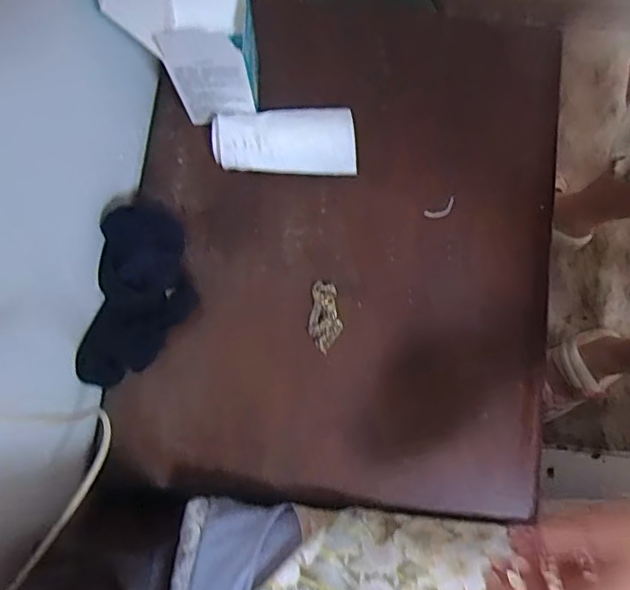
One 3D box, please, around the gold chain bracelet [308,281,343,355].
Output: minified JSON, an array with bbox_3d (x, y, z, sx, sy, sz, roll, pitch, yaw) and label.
[{"bbox_3d":[0.010,0.019,0.502,0.028,0.008,0.061,5,81,0],"label":"gold chain bracelet"}]

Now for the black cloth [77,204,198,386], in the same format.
[{"bbox_3d":[-0.149,0.006,0.471,0.075,0.074,0.142,7,80,3],"label":"black cloth"}]

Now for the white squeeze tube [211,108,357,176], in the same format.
[{"bbox_3d":[-0.026,-0.143,0.512,0.128,0.043,0.059,-1,80,2],"label":"white squeeze tube"}]

